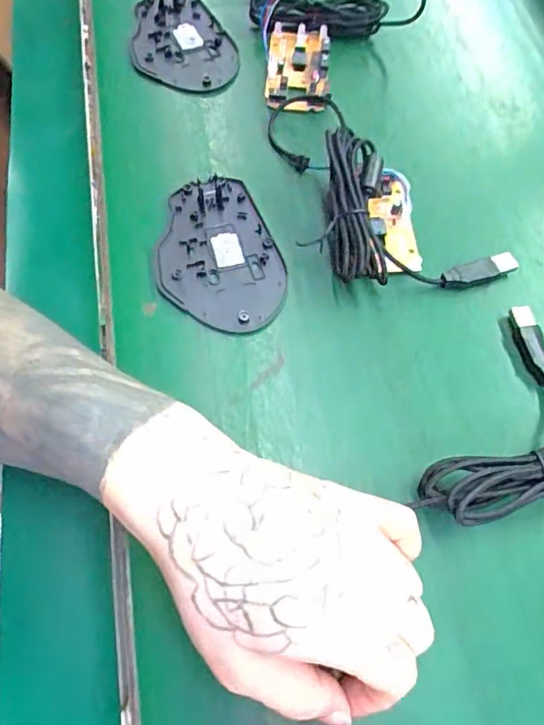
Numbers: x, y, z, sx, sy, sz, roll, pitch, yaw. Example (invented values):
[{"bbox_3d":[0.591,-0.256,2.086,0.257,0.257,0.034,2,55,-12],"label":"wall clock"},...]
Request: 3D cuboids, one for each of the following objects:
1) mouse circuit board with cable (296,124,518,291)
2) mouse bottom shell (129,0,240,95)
[{"bbox_3d":[0.086,-0.085,0.328,0.124,0.032,0.090,14,66,5],"label":"mouse circuit board with cable"},{"bbox_3d":[-0.070,-0.242,0.414,0.072,0.010,0.115,-17,67,-9],"label":"mouse bottom shell"}]

